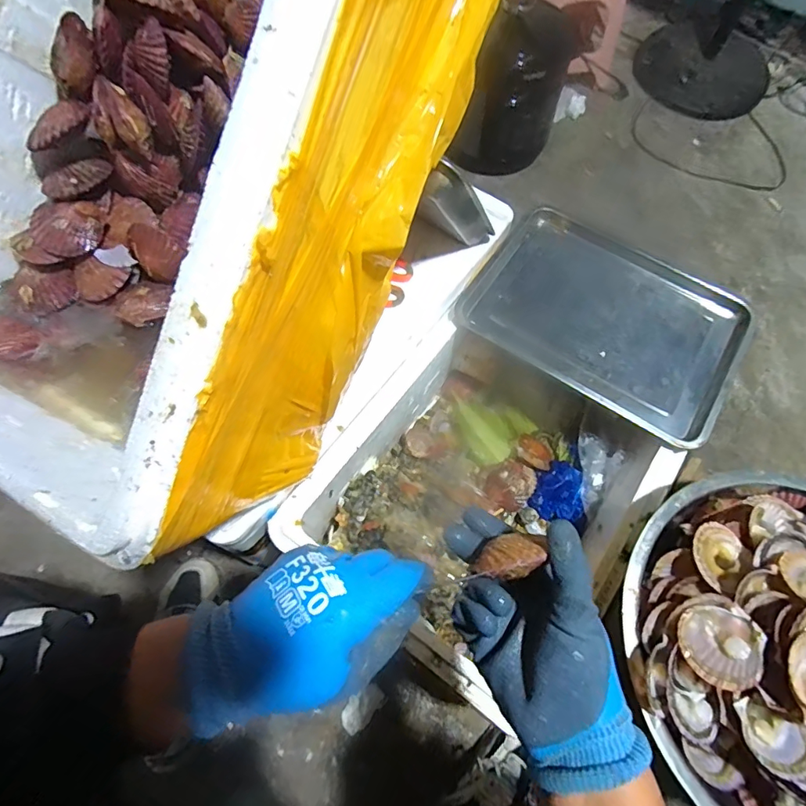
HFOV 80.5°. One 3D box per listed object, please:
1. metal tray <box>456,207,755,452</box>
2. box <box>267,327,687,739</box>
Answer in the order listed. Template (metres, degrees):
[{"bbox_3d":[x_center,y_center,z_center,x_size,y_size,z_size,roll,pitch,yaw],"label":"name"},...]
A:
[{"bbox_3d":[0.312,-0.140,0.731,0.381,0.035,0.299,33,69,11],"label":"metal tray"},{"bbox_3d":[0.122,0.119,0.720,0.385,0.202,0.440,37,69,13],"label":"box"}]

